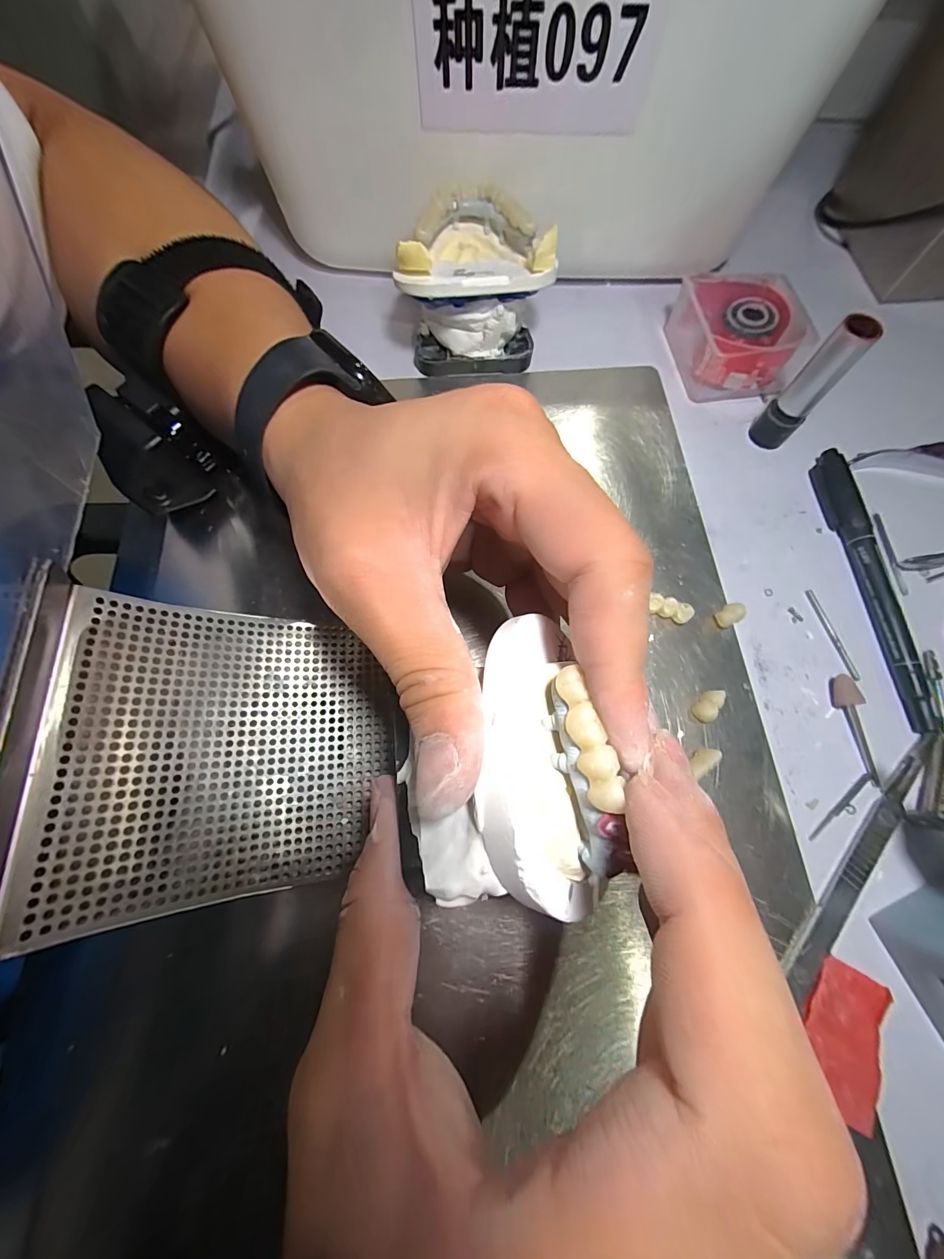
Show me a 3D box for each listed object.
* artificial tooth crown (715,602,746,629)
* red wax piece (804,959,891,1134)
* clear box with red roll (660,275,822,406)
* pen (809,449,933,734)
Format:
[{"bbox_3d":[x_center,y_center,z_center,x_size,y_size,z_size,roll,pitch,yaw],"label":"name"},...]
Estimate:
[{"bbox_3d":[0.118,-0.006,0.187,0.011,0.008,0.009,-27,74,-8],"label":"artificial tooth crown"},{"bbox_3d":[0.127,0.139,0.138,0.027,0.004,0.042,28,74,9],"label":"red wax piece"},{"bbox_3d":[0.145,-0.163,0.227,0.053,0.032,0.060,-3,72,-1],"label":"clear box with red roll"},{"bbox_3d":[0.186,-0.025,0.191,0.012,0.011,0.138,-3,72,-1],"label":"pen"}]

